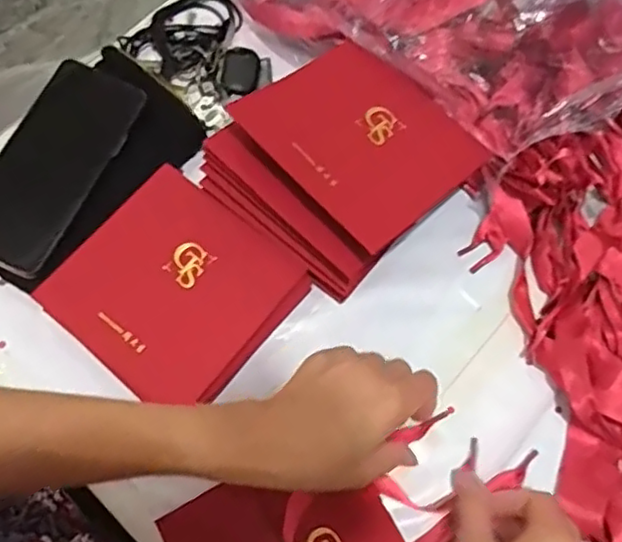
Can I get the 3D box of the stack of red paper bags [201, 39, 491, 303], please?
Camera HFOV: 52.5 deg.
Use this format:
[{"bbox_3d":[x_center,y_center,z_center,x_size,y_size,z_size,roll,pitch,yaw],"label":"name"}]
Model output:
[{"bbox_3d":[0.024,-0.076,0.462,0.162,0.085,0.141,-39,75,-13],"label":"stack of red paper bags"}]

